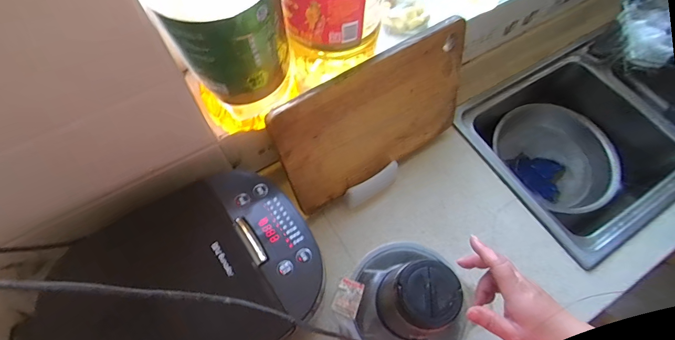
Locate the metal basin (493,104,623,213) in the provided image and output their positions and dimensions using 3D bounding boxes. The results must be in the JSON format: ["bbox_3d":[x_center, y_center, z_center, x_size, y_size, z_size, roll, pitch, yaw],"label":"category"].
[{"bbox_3d":[0.602,-0.026,1.002,0.270,0.124,0.328,-37,70,-17],"label":"metal basin"}]

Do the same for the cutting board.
[{"bbox_3d":[0.080,-0.088,0.646,0.392,0.263,0.017,-32,50,-14],"label":"cutting board"}]

